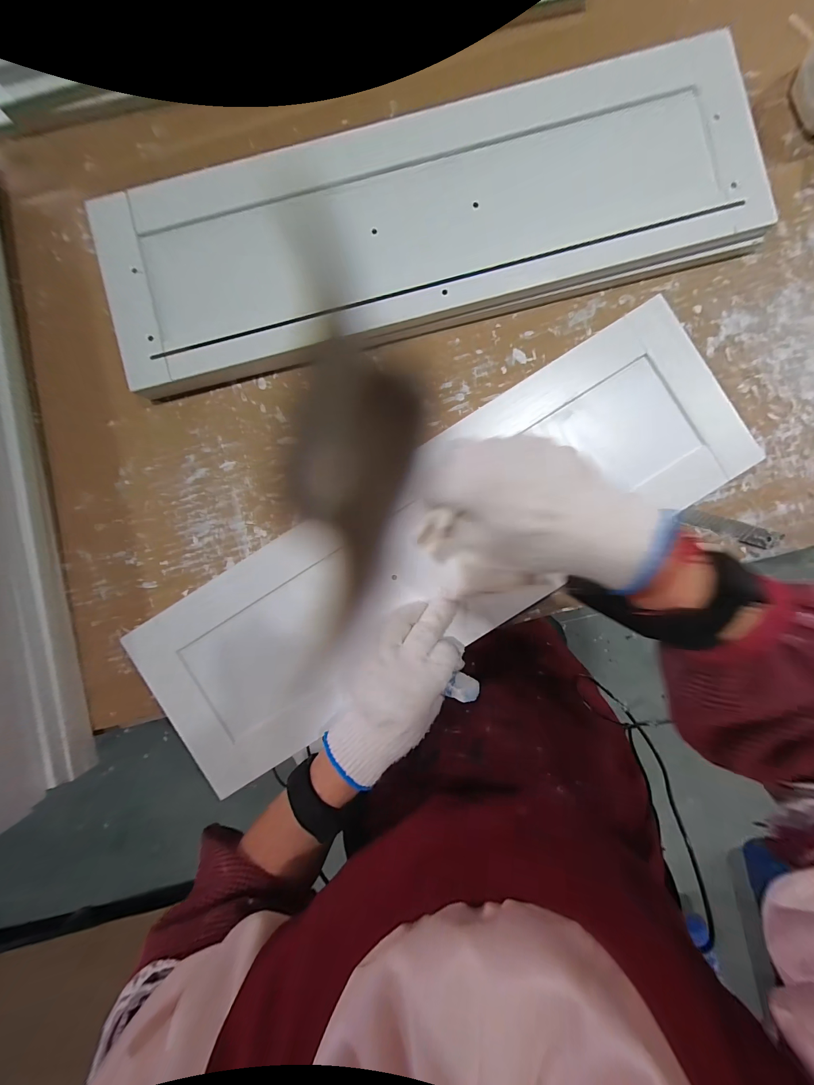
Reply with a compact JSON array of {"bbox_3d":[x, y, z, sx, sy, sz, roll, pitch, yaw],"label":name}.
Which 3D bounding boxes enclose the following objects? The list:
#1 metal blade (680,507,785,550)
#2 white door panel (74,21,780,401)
[{"bbox_3d":[0.305,-0.013,0.327,0.095,0.004,0.017,16,91,0],"label":"metal blade"},{"bbox_3d":[0.013,-0.295,0.319,0.566,0.026,0.185,-14,91,1],"label":"white door panel"}]

